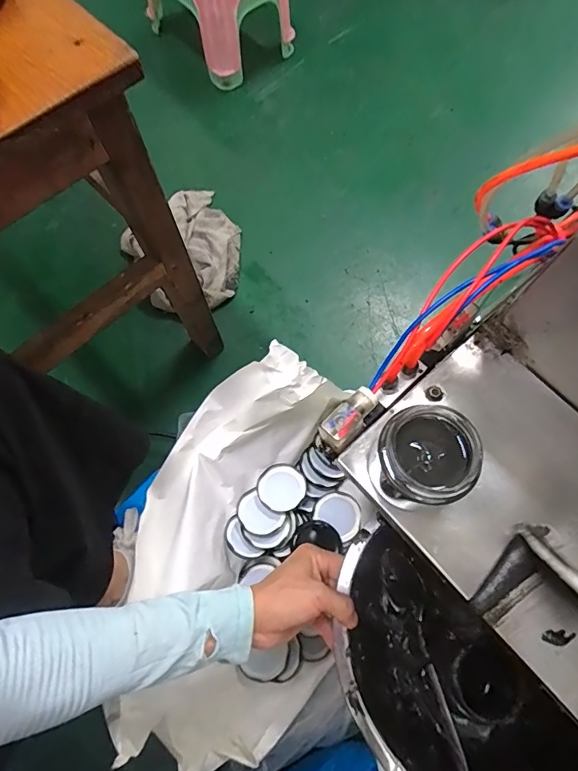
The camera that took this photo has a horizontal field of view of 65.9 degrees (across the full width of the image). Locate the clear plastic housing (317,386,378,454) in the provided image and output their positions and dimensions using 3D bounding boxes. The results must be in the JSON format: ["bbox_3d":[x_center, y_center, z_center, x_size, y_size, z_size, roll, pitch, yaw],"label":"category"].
[{"bbox_3d":[0.046,0.027,0.345,0.023,0.024,0.050,42,77,14],"label":"clear plastic housing"}]

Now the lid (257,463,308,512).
[{"bbox_3d":[-0.010,0.139,0.606,0.063,0.012,0.063,-29,73,-9],"label":"lid"}]

